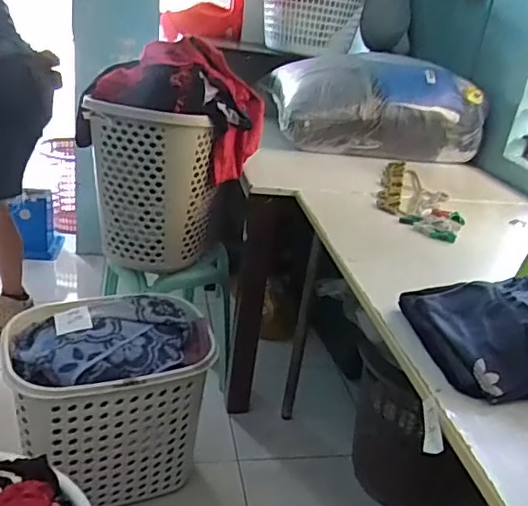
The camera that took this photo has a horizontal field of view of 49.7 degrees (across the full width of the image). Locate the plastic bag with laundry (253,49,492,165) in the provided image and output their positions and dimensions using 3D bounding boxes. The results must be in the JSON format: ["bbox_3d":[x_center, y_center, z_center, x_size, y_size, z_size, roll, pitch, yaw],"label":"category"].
[{"bbox_3d":[0.310,-0.449,1.687,0.566,0.244,0.402,4,25,-8],"label":"plastic bag with laundry"}]

